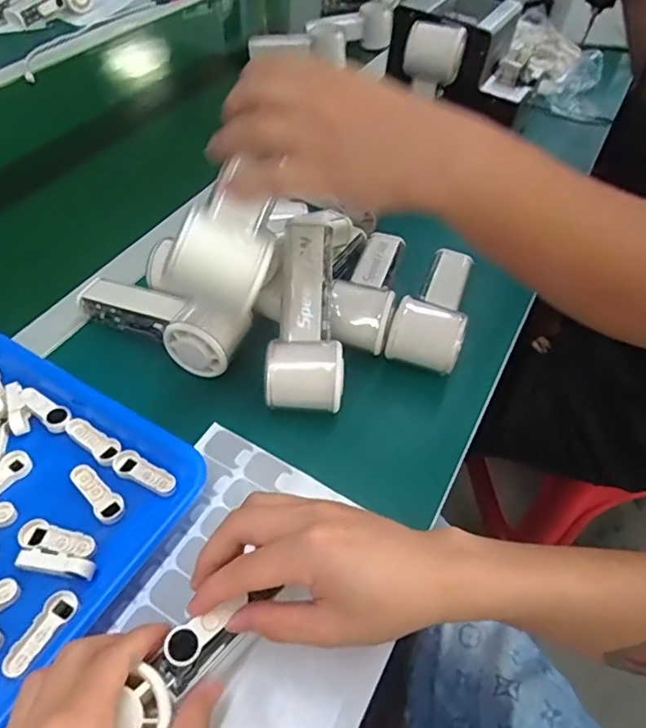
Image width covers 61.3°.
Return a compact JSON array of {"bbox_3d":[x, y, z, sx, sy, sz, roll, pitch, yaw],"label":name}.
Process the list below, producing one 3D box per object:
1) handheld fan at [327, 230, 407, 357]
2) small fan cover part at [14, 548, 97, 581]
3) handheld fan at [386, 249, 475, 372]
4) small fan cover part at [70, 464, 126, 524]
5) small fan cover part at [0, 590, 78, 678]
[{"bbox_3d":[0.045,-0.076,0.513,0.054,0.049,0.156,14,51,8],"label":"handheld fan"},{"bbox_3d":[-0.170,0.128,0.348,0.049,0.013,0.015,13,51,7],"label":"small fan cover part"},{"bbox_3d":[0.102,-0.052,0.494,0.060,0.058,0.122,17,51,10],"label":"handheld fan"},{"bbox_3d":[-0.160,0.091,0.387,0.049,0.007,0.019,37,57,24],"label":"small fan cover part"},{"bbox_3d":[-0.171,0.162,0.331,0.017,0.007,0.051,27,54,18],"label":"small fan cover part"}]

